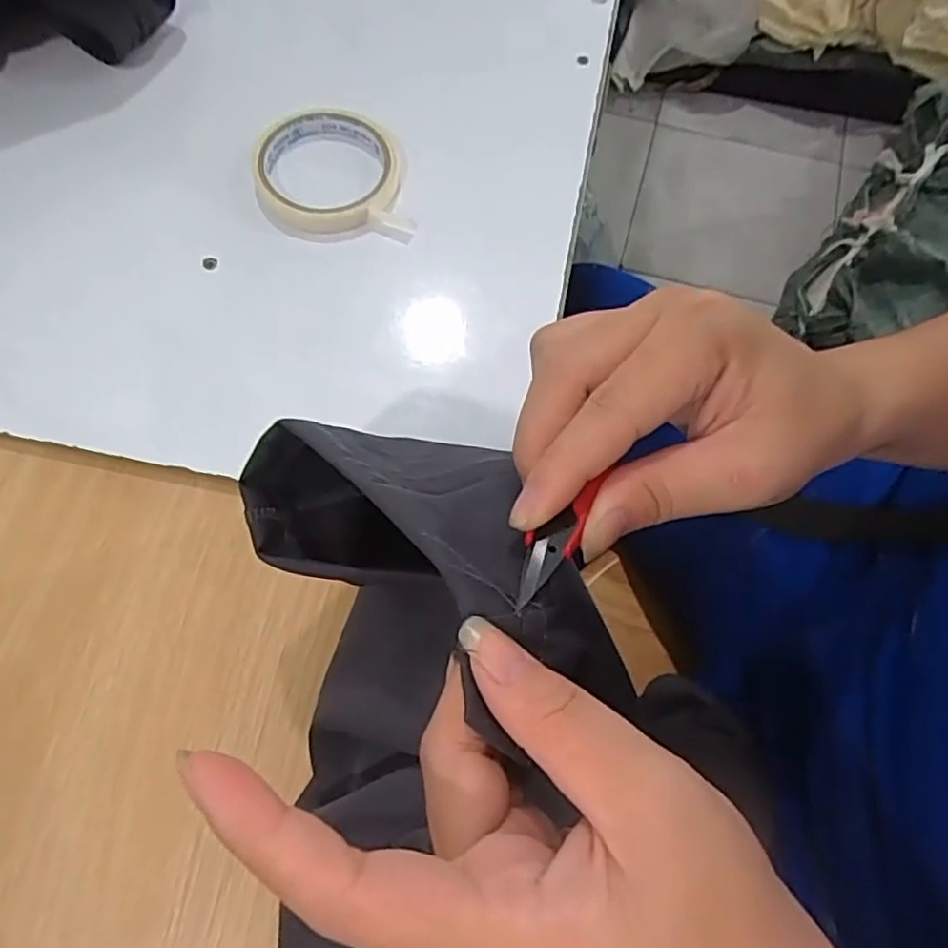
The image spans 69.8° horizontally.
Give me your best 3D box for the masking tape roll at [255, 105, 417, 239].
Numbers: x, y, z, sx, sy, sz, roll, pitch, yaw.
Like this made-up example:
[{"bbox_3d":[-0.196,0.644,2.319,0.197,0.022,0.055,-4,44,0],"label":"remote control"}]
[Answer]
[{"bbox_3d":[-0.093,-0.188,0.437,0.089,0.024,0.104,-14,70,-6],"label":"masking tape roll"}]

